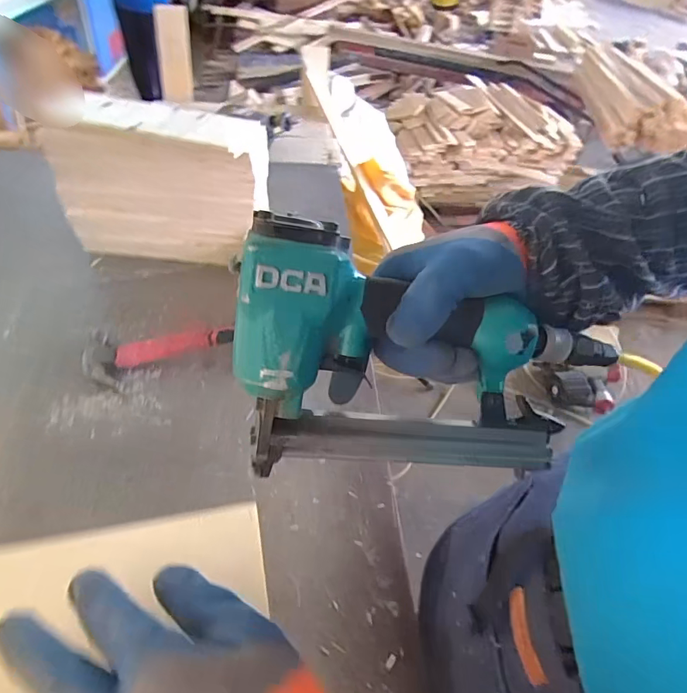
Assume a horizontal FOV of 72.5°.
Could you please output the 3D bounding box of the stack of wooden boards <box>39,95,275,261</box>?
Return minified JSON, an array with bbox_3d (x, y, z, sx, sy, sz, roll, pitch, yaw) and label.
[{"bbox_3d":[-0.324,-0.300,0.863,0.359,0.239,0.136,5,45,-2],"label":"stack of wooden boards"}]

